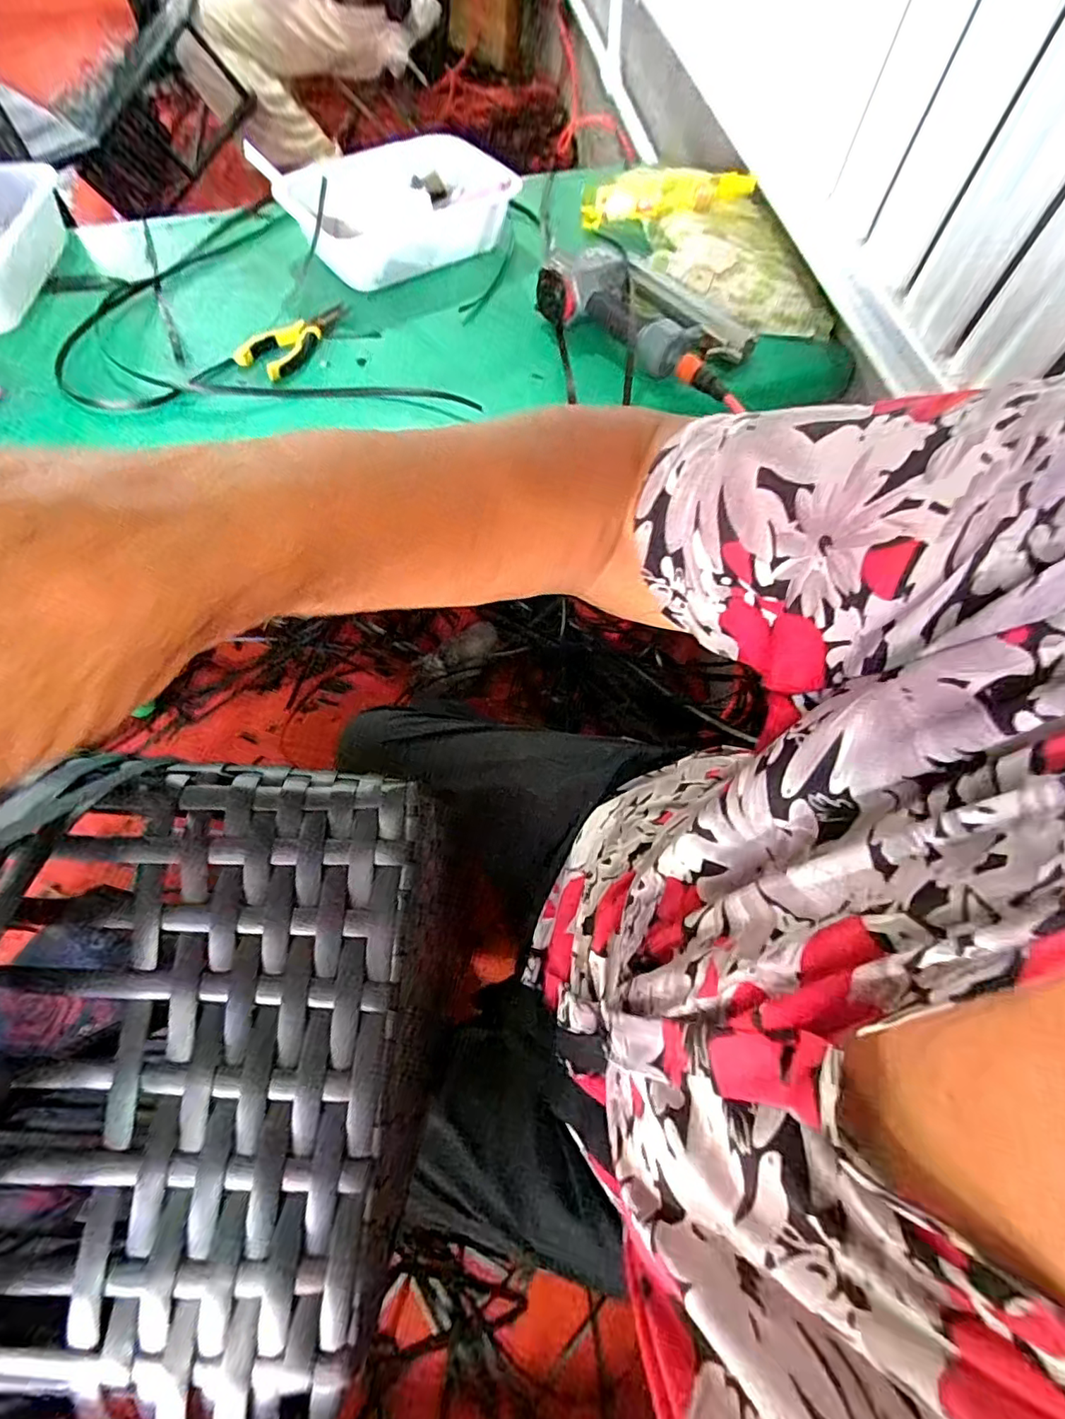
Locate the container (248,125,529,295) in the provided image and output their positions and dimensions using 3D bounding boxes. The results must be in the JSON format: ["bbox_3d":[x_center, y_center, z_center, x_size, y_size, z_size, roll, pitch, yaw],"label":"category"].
[{"bbox_3d":[-0.181,-0.673,0.721,0.317,0.105,0.195,-27,68,-16],"label":"container"}]

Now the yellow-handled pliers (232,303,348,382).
[{"bbox_3d":[-0.284,-0.456,0.664,0.076,0.018,0.156,27,65,10],"label":"yellow-handled pliers"}]

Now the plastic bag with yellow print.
[{"bbox_3d":[0.224,-0.586,0.688,0.143,0.085,0.348,-25,68,-15],"label":"plastic bag with yellow print"}]

